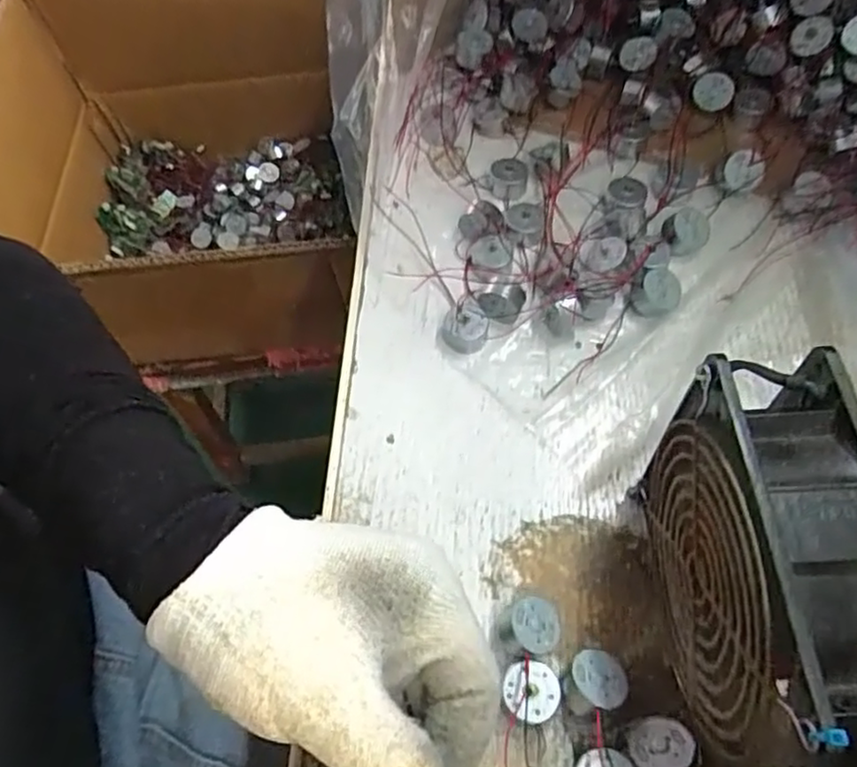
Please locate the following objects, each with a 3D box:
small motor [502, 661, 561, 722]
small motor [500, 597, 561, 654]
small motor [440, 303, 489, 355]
[{"bbox_3d":[0.042,0.127,0.275,0.022,0.015,0.022,-1,60,3],"label":"small motor"},{"bbox_3d":[0.044,0.103,0.284,0.022,0.019,0.022,-1,60,3],"label":"small motor"},{"bbox_3d":[0.020,-0.029,0.360,0.022,0.016,0.021,-27,62,-12],"label":"small motor"}]

